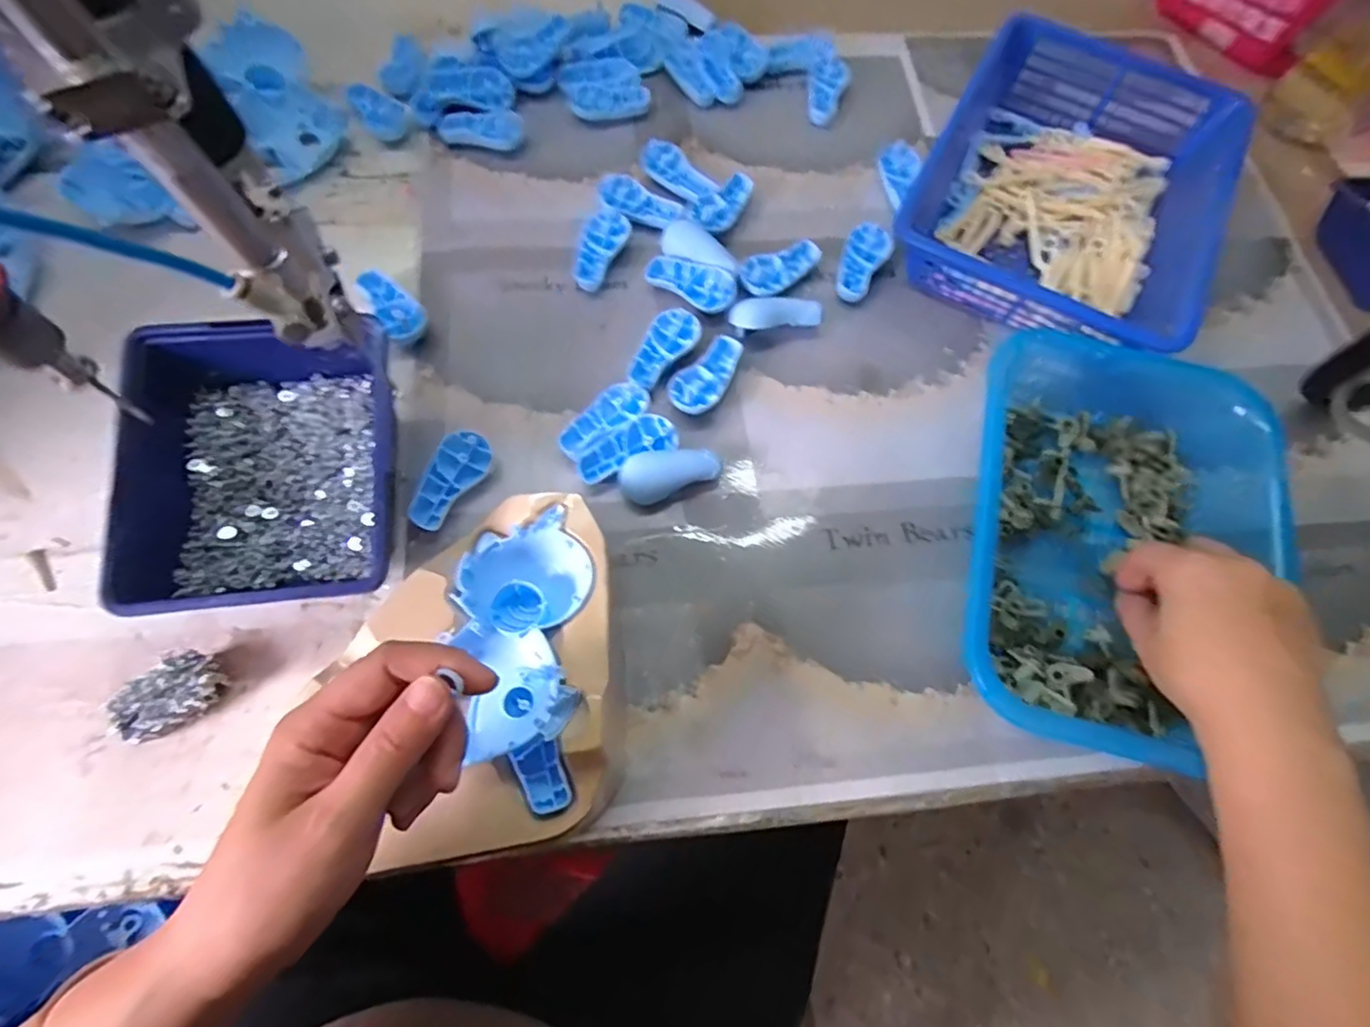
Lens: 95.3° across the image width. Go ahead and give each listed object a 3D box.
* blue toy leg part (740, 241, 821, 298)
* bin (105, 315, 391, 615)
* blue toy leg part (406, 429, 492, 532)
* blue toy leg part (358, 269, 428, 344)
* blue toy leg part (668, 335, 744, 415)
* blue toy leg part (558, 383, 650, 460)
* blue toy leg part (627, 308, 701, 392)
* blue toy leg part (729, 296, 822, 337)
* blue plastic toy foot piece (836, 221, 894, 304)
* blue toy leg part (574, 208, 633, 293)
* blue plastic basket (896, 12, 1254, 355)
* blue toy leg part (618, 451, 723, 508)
[{"bbox_3d":[0.074,-0.193,0.484,0.072,0.018,0.032,-43,77,-15],"label":"blue toy leg part"},{"bbox_3d":[-0.244,-0.024,0.379,0.145,0.076,0.165,-6,70,-4],"label":"bin"},{"bbox_3d":[-0.153,-0.021,0.405,0.028,0.022,0.067,23,71,6],"label":"blue toy leg part"},{"bbox_3d":[-0.212,-0.151,0.456,0.031,0.020,0.062,-37,75,-14],"label":"blue toy leg part"},{"bbox_3d":[0.016,-0.099,0.447,0.035,0.012,0.070,30,72,9],"label":"blue toy leg part"},{"bbox_3d":[-0.056,-0.064,0.431,0.034,0.016,0.071,42,74,12],"label":"blue toy leg part"},{"bbox_3d":[-0.016,-0.120,0.452,0.031,0.010,0.067,32,72,9],"label":"blue toy leg part"},{"bbox_3d":[0.067,-0.147,0.464,0.065,0.020,0.019,-2,70,-3],"label":"blue toy leg part"},{"bbox_3d":[0.140,-0.199,0.493,0.034,0.016,0.067,25,71,7],"label":"blue plastic toy foot piece"},{"bbox_3d":[-0.066,-0.205,0.483,0.028,0.017,0.068,24,71,6],"label":"blue toy leg part"},{"bbox_3d":[0.305,-0.262,0.495,0.214,0.057,0.284,28,71,8],"label":"blue plastic basket"},{"bbox_3d":[-0.011,-0.028,0.413,0.064,0.018,0.030,-20,72,-9],"label":"blue toy leg part"}]

